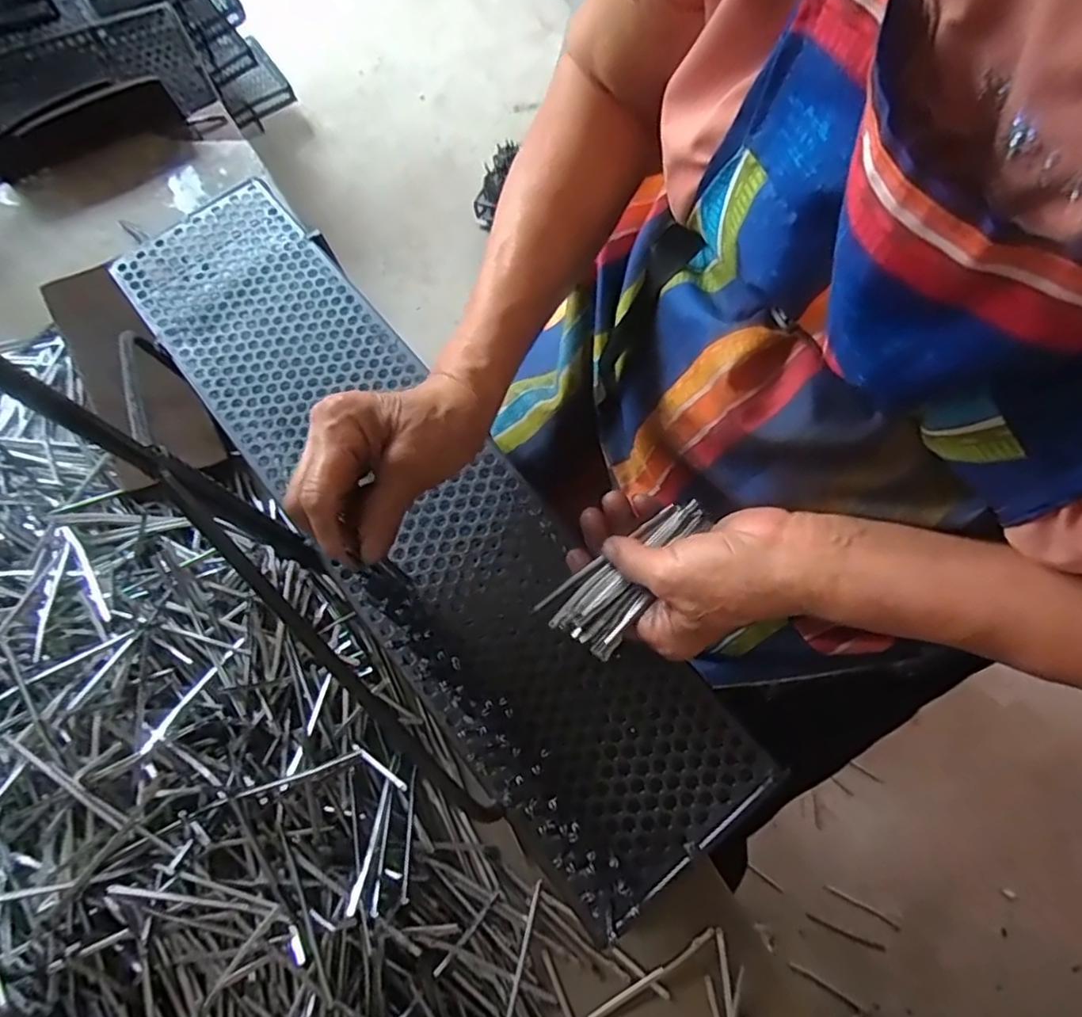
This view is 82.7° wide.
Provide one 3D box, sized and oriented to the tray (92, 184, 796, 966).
[{"bbox_3d":[-0.102,-0.018,0.431,0.140,0.025,0.592,-36,74,-15],"label":"tray"}]

